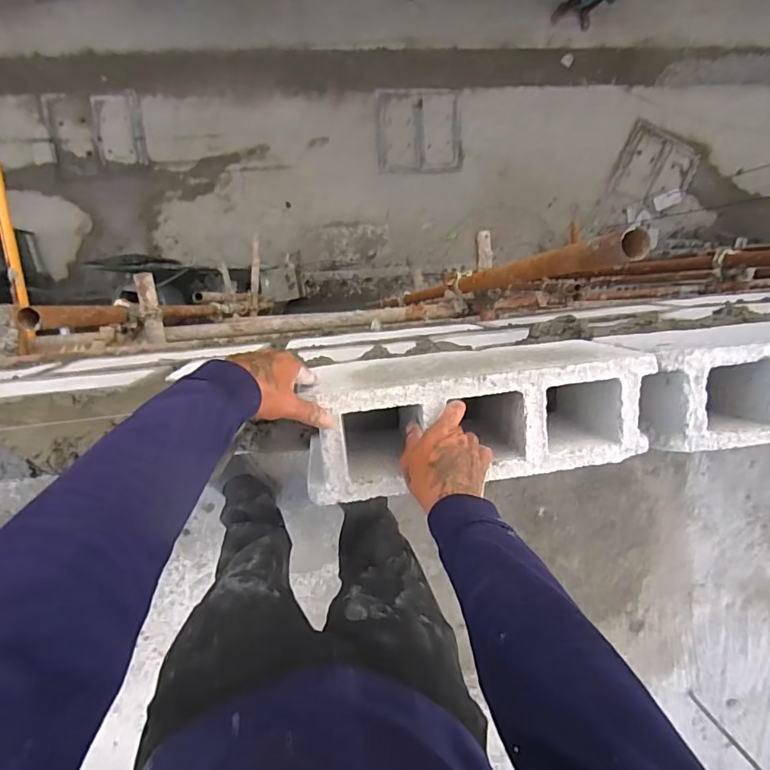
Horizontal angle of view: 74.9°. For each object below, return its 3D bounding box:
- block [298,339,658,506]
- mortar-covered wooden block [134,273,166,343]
[{"bbox_3d":[0.093,0.030,0.631,0.378,0.201,0.129,-7,99,-5],"label":"block"},{"bbox_3d":[-0.686,-0.221,1.462,0.057,0.053,0.205,-7,102,-6],"label":"mortar-covered wooden block"}]

